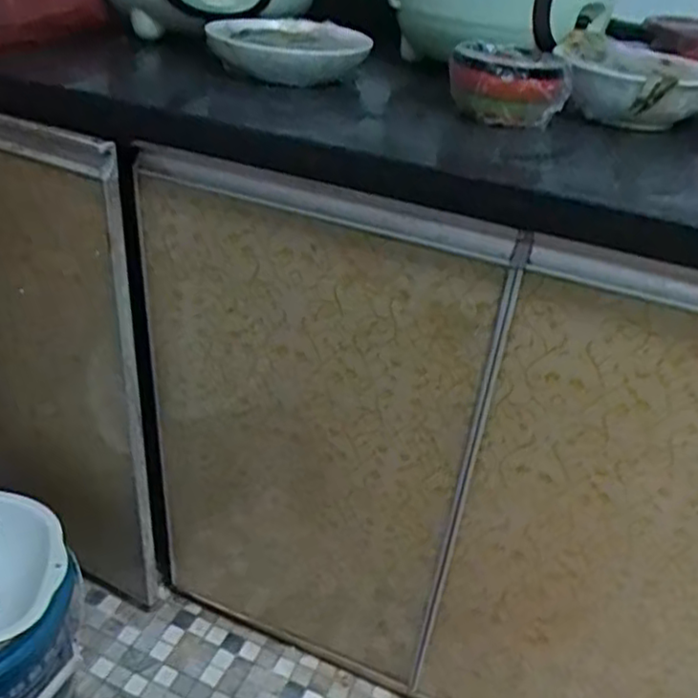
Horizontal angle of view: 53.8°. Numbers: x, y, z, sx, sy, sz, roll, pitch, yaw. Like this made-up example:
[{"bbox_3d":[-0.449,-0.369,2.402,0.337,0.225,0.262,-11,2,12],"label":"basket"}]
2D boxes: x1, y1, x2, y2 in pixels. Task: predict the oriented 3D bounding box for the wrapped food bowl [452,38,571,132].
[{"bbox_3d":[0.159,-0.262,0.687,0.113,0.062,0.121,11,32,9],"label":"wrapped food bowl"}]

